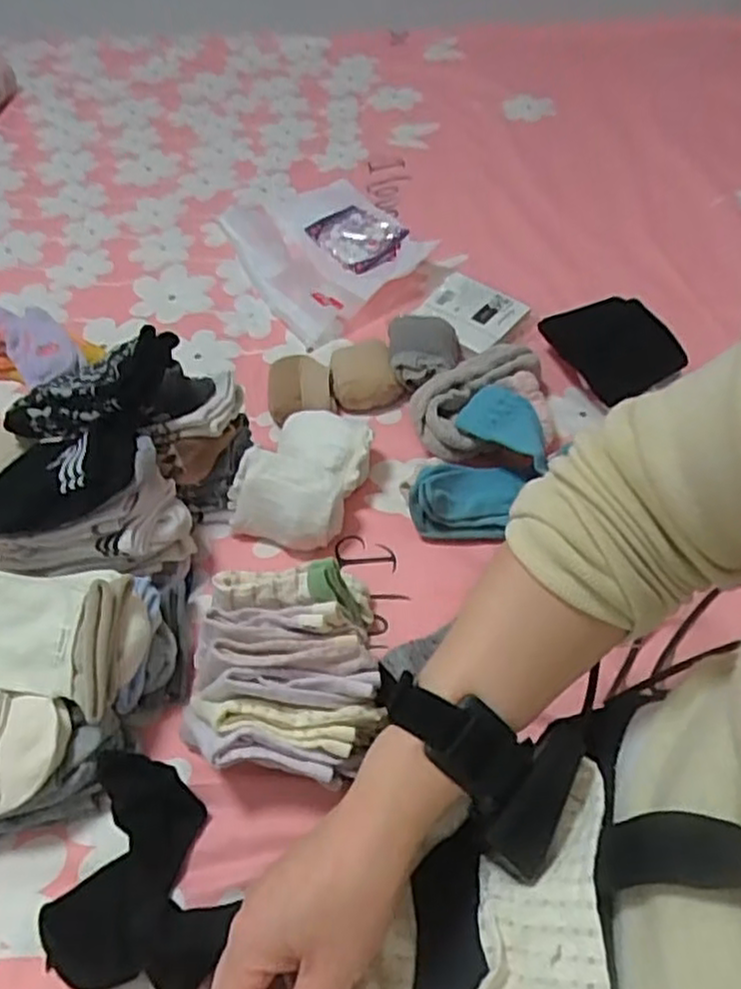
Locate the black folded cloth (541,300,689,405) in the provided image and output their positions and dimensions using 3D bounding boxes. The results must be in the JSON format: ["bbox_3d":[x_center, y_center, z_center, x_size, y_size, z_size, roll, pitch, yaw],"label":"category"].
[{"bbox_3d":[0.230,-0.147,0.688,0.082,0.019,0.116,-38,67,11],"label":"black folded cloth"}]

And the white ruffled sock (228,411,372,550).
[{"bbox_3d":[-0.056,-0.016,0.620,0.096,0.057,0.126,18,55,17],"label":"white ruffled sock"}]

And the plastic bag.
[{"bbox_3d":[-0.055,-0.284,0.849,0.201,0.039,0.266,-32,56,-20],"label":"plastic bag"}]

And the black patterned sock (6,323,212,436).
[{"bbox_3d":[-0.224,-0.085,0.601,0.169,0.064,0.084,-10,50,14],"label":"black patterned sock"}]

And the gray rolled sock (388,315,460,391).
[{"bbox_3d":[0.051,-0.140,0.714,0.070,0.037,0.092,6,52,9],"label":"gray rolled sock"}]

